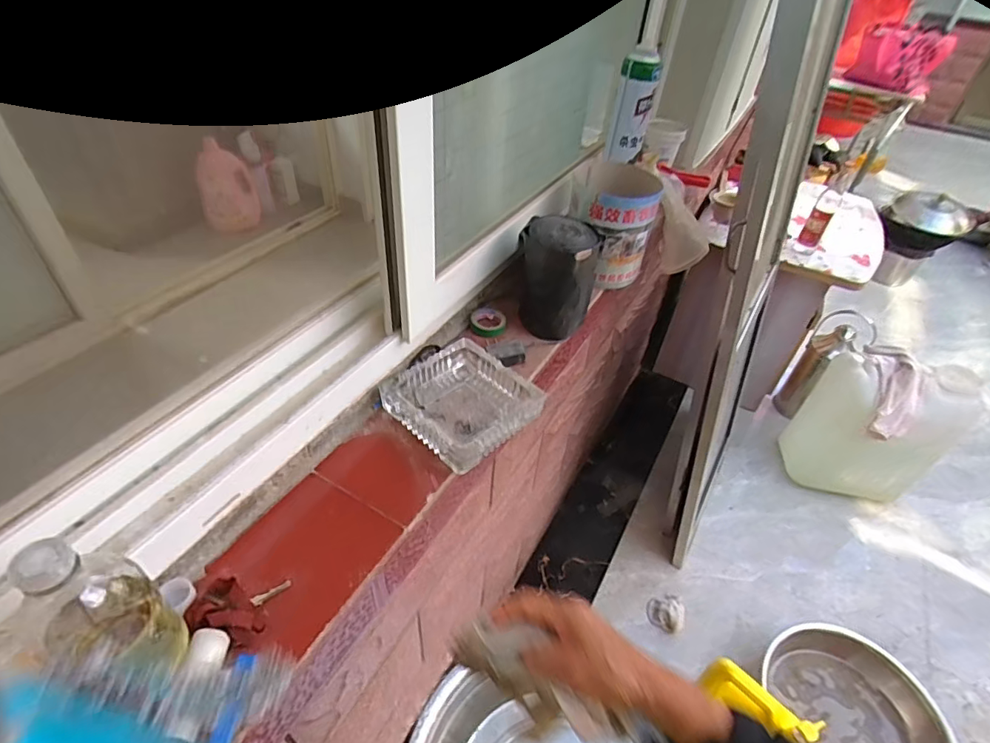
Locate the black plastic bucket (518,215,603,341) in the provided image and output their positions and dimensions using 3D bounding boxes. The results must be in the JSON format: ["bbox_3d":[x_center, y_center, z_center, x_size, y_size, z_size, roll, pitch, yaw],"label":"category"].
[{"bbox_3d":[0.088,-0.134,0.728,0.103,0.142,0.101,3,43,-3],"label":"black plastic bucket"}]

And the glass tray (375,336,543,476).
[{"bbox_3d":[-0.039,0.034,0.615,0.145,0.034,0.147,-32,55,-33],"label":"glass tray"}]

